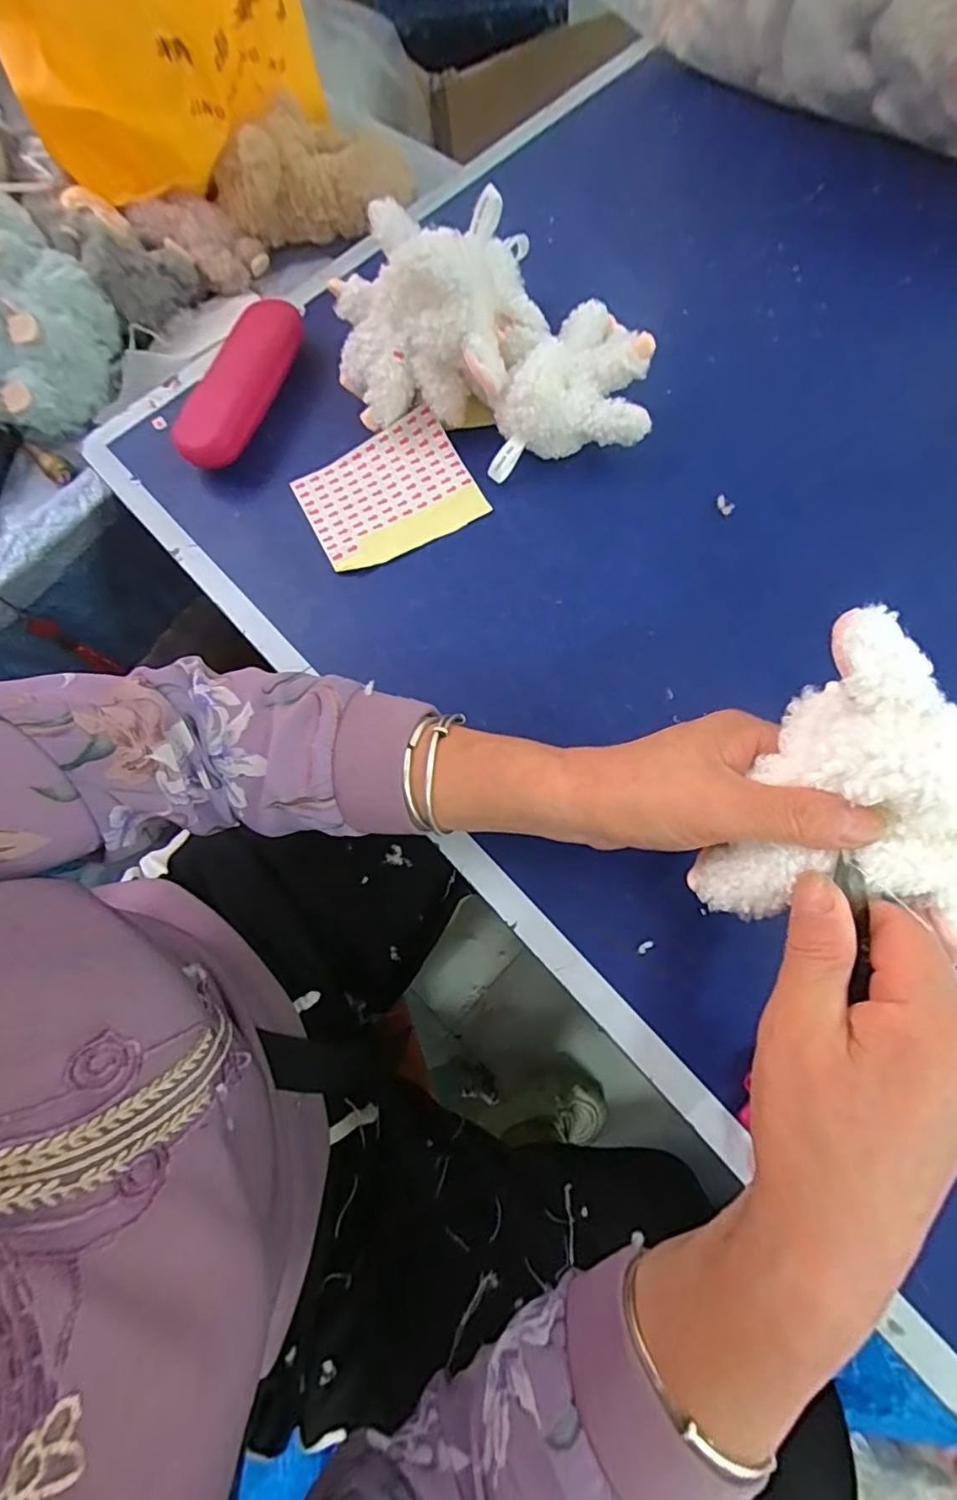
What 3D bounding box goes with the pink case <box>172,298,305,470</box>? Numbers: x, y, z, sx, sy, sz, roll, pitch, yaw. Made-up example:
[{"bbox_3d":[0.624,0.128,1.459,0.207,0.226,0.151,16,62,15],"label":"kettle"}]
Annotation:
[{"bbox_3d":[-0.182,-0.281,0.444,0.051,0.038,0.149,21,76,10],"label":"pink case"}]

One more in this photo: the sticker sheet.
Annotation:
[{"bbox_3d":[-0.066,-0.191,0.419,0.121,0.019,0.096,-26,73,-3],"label":"sticker sheet"}]

